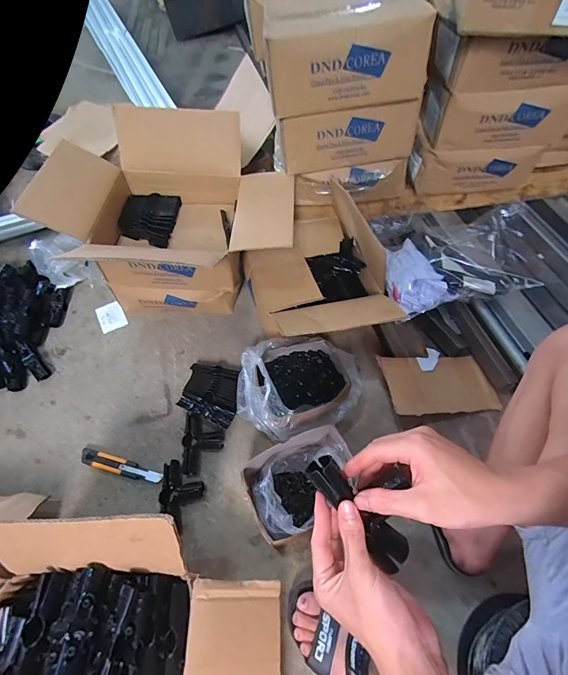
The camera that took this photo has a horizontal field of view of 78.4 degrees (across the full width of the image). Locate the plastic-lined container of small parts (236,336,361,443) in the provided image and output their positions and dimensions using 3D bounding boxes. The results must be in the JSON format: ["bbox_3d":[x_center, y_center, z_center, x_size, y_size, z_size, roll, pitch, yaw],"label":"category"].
[{"bbox_3d":[0.034,0.103,0.776,0.275,0.127,0.216,-20,58,-12],"label":"plastic-lined container of small parts"}]

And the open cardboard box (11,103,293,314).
[{"bbox_3d":[-0.249,-0.275,0.872,0.523,0.408,0.334,3,56,3],"label":"open cardboard box"}]

